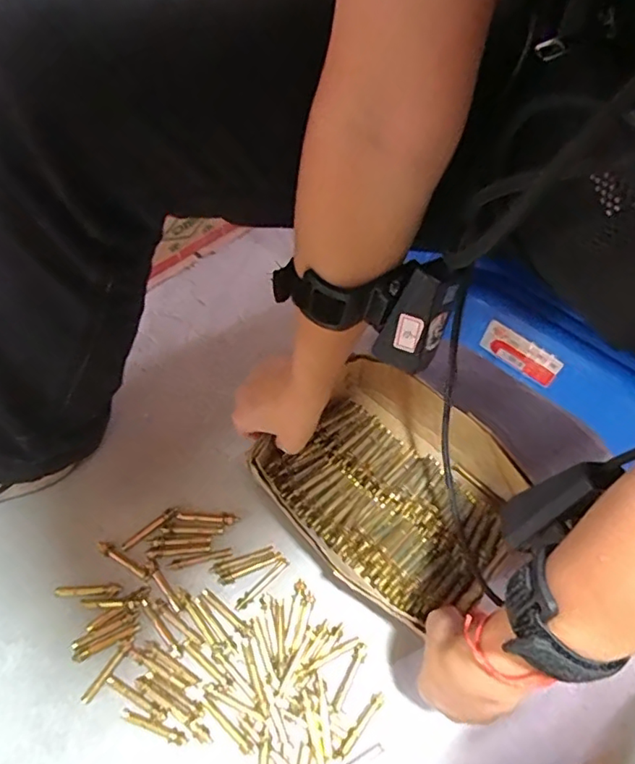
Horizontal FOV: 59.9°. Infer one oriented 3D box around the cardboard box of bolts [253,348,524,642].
[{"bbox_3d":[0.063,0.092,0.496,0.174,0.061,0.216,-38,68,-18],"label":"cardboard box of bolts"}]

